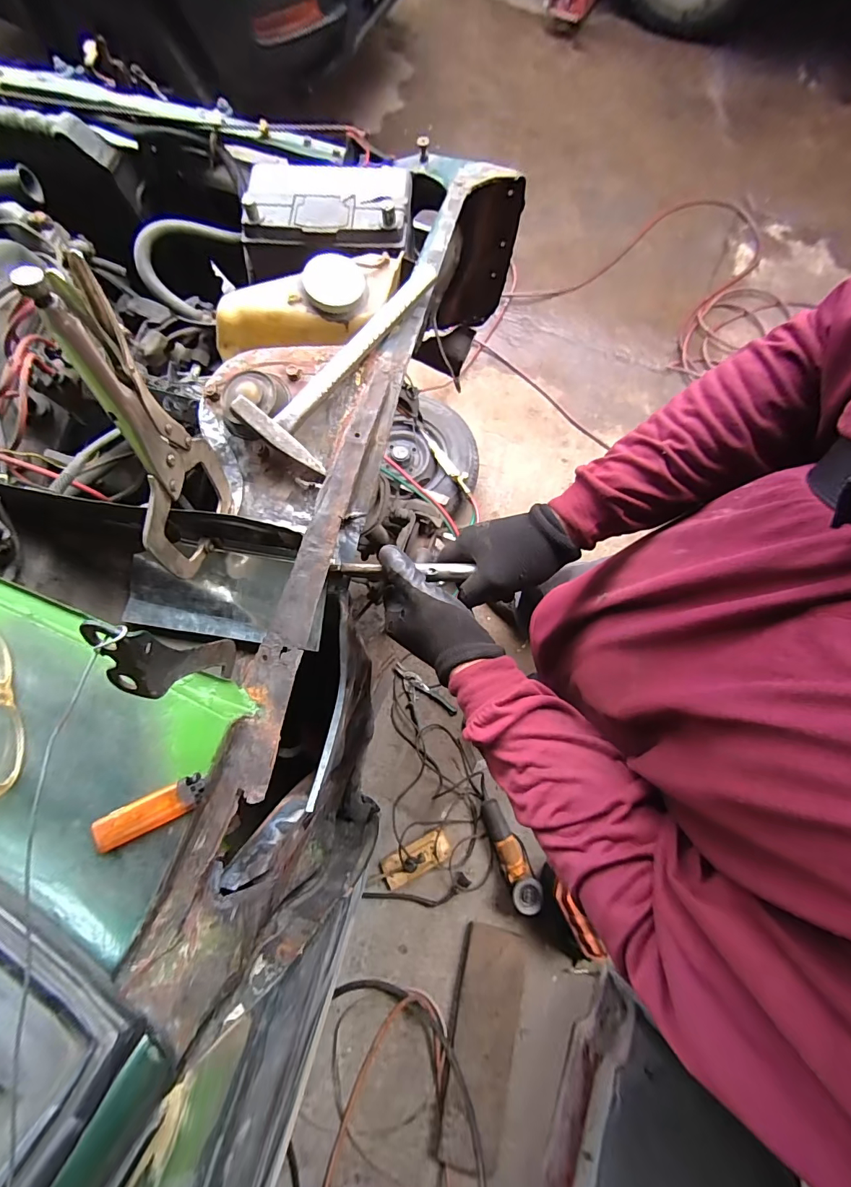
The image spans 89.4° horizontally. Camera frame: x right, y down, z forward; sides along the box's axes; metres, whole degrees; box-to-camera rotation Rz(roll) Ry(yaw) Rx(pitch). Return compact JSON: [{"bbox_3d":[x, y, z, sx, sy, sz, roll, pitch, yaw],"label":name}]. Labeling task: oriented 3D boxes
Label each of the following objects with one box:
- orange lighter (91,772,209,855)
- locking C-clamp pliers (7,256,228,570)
[{"bbox_3d":[-0.202,0.160,0.316,0.077,0.009,0.024,-25,76,-8],"label":"orange lighter"},{"bbox_3d":[-0.226,-0.112,0.349,0.017,0.257,0.138,9,74,2],"label":"locking C-clamp pliers"}]

